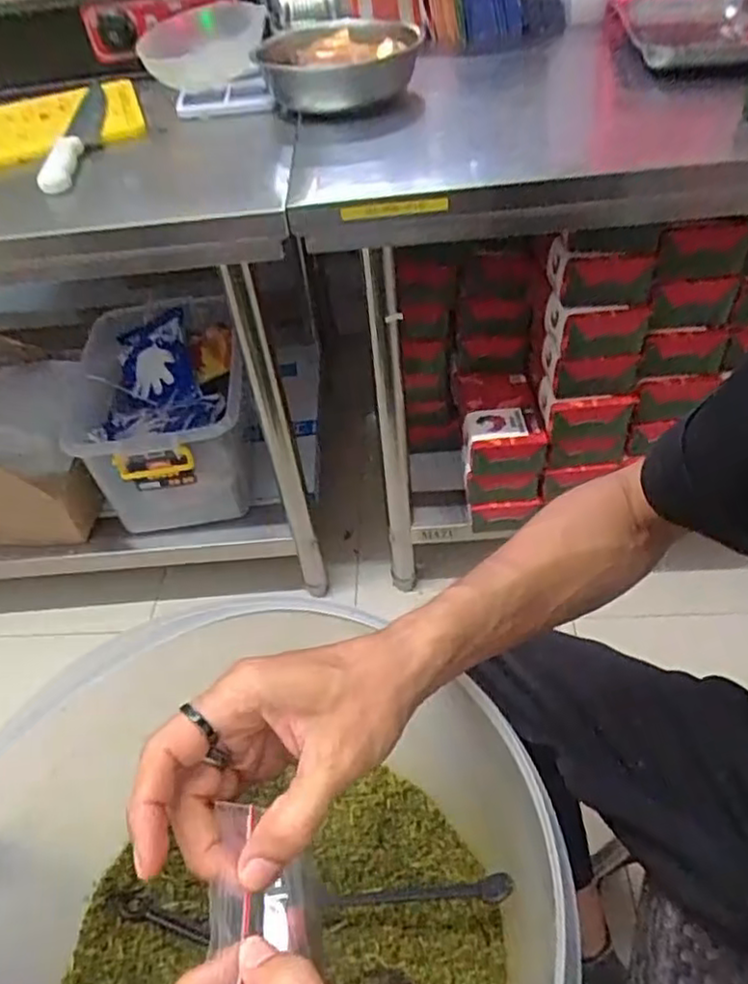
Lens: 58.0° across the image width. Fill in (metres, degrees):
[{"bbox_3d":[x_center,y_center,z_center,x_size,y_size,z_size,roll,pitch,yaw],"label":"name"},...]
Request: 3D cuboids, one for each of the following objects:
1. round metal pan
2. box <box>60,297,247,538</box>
[{"bbox_3d":[-0.041,-0.552,0.872,0.195,0.067,0.180,-3,46,3],"label":"round metal pan"},{"bbox_3d":[-0.393,-0.154,1.259,0.312,0.212,0.457,-9,46,-2],"label":"box"}]

